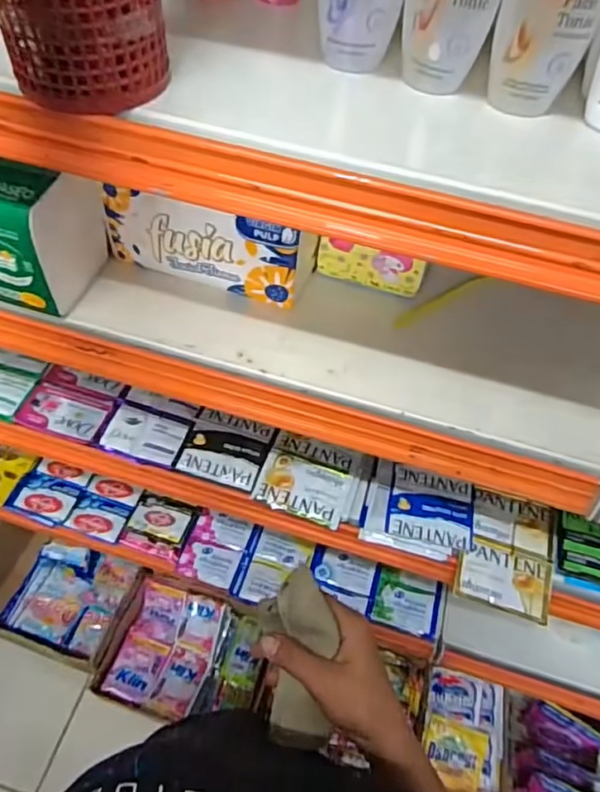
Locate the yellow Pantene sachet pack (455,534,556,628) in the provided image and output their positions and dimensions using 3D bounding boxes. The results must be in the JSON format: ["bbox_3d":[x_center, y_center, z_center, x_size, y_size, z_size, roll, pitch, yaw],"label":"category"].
[{"bbox_3d":[0.208,0.186,0.591,0.096,0.019,0.060,17,55,8],"label":"yellow Pantene sachet pack"}]

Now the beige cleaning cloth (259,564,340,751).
[{"bbox_3d":[-0.003,0.191,0.428,0.050,0.153,0.033,-1,20,-5],"label":"beige cleaning cloth"}]

